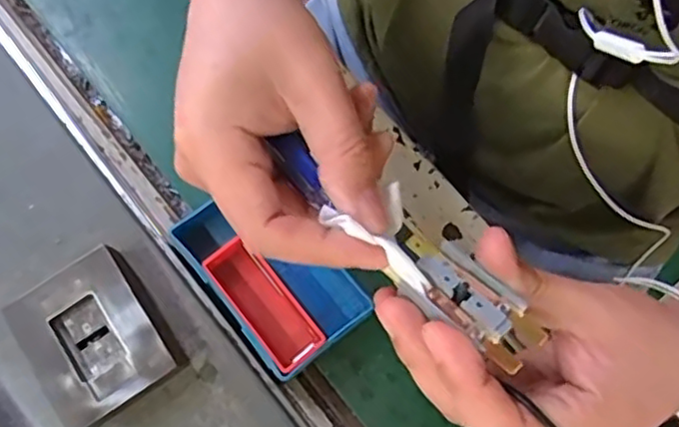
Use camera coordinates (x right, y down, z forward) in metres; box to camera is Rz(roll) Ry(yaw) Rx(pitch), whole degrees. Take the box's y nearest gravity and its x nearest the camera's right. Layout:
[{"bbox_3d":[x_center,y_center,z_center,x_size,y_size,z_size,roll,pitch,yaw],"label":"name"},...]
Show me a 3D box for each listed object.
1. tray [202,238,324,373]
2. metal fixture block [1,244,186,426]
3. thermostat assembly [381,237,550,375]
[{"bbox_3d":[-0.045,0.055,0.402,0.032,0.027,0.082,-38,80,-9],"label":"tray"},{"bbox_3d":[-0.133,0.069,0.365,0.068,0.026,0.081,-34,79,-9],"label":"metal fixture block"},{"bbox_3d":[0.044,0.029,0.233,0.053,0.017,0.027,40,79,8],"label":"thermostat assembly"}]

